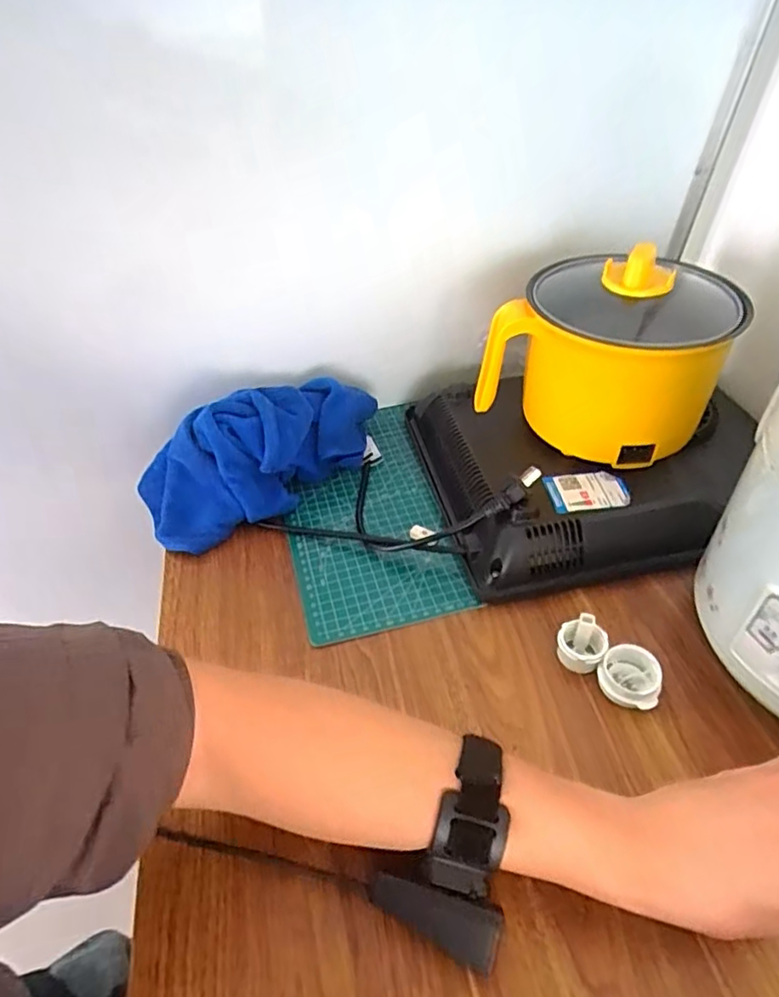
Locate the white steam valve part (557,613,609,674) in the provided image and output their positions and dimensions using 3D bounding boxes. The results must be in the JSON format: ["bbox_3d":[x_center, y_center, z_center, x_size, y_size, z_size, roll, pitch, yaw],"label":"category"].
[{"bbox_3d":[0.141,0.108,0.441,0.034,0.033,0.031,-1,43,1],"label":"white steam valve part"}]

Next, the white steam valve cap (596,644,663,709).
[{"bbox_3d":[0.169,0.127,0.424,0.040,0.025,0.039,-1,43,1],"label":"white steam valve cap"}]

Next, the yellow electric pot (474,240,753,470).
[{"bbox_3d":[0.199,-0.125,0.528,0.169,0.151,0.176,-1,43,1],"label":"yellow electric pot"}]

